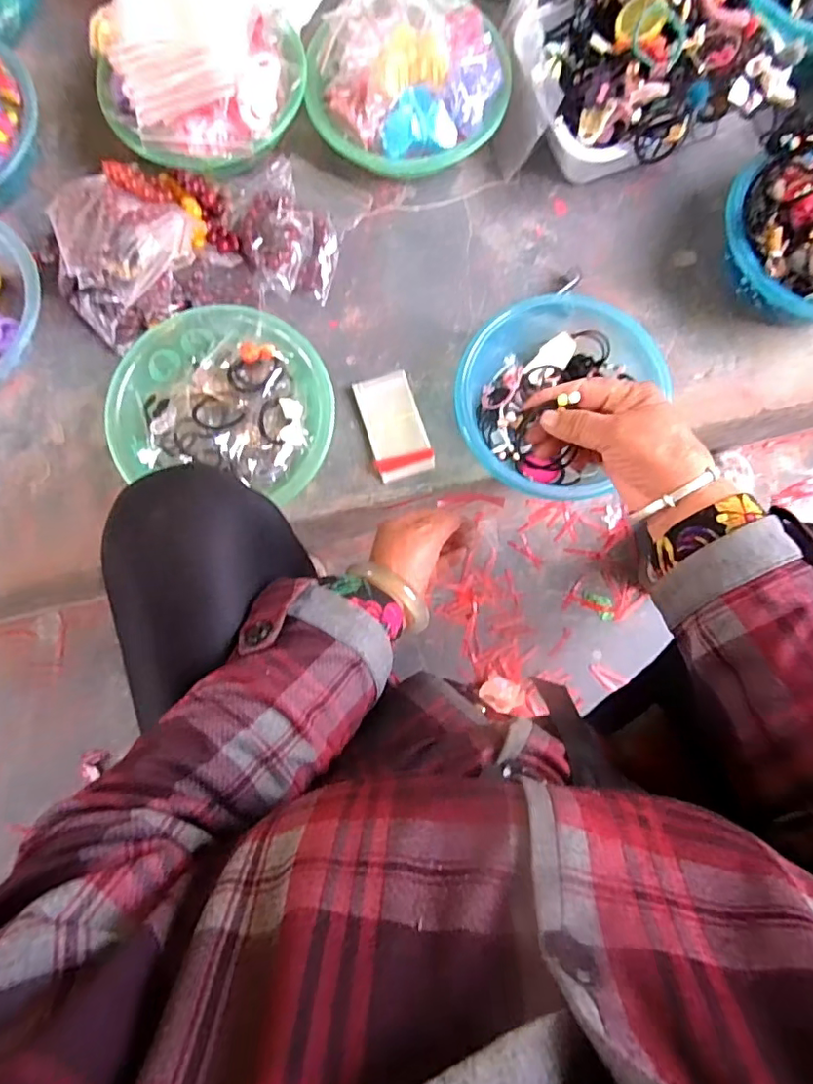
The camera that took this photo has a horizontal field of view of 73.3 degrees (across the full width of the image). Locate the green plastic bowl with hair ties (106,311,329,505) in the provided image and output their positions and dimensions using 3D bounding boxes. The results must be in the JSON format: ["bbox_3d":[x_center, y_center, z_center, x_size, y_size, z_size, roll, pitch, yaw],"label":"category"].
[{"bbox_3d":[-0.197,-0.156,0.619,0.240,0.070,0.226,11,82,0],"label":"green plastic bowl with hair ties"}]

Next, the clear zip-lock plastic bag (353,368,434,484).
[{"bbox_3d":[-0.015,-0.138,0.649,0.066,0.016,0.122,-18,83,-4],"label":"clear zip-lock plastic bag"}]

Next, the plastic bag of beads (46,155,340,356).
[{"bbox_3d":[-0.248,-0.351,0.629,0.324,0.103,0.167,-14,82,-3],"label":"plastic bag of beads"}]

